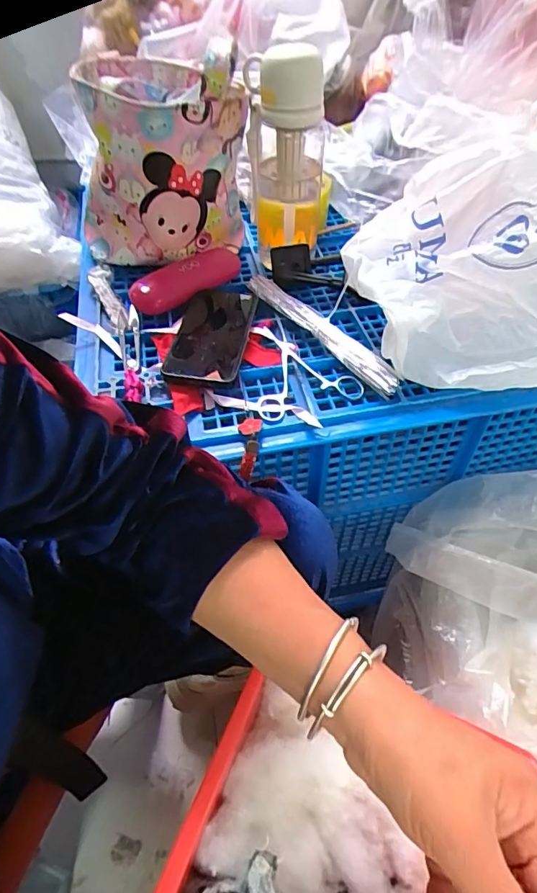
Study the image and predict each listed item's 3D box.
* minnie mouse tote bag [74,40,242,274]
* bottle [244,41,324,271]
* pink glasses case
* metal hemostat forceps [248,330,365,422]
[{"bbox_3d":[-0.138,-0.353,0.590,0.207,0.196,0.162,-13,53,-9],"label":"minnie mouse tote bag"},{"bbox_3d":[0.020,-0.338,0.580,0.092,0.240,0.111,1,52,2],"label":"bottle"},{"bbox_3d":[-0.102,-0.206,0.599,0.148,0.031,0.050,-30,57,-20],"label":"pink glasses case"},{"bbox_3d":[0.027,-0.090,0.529,0.111,0.015,0.134,-16,54,-11],"label":"metal hemostat forceps"}]

